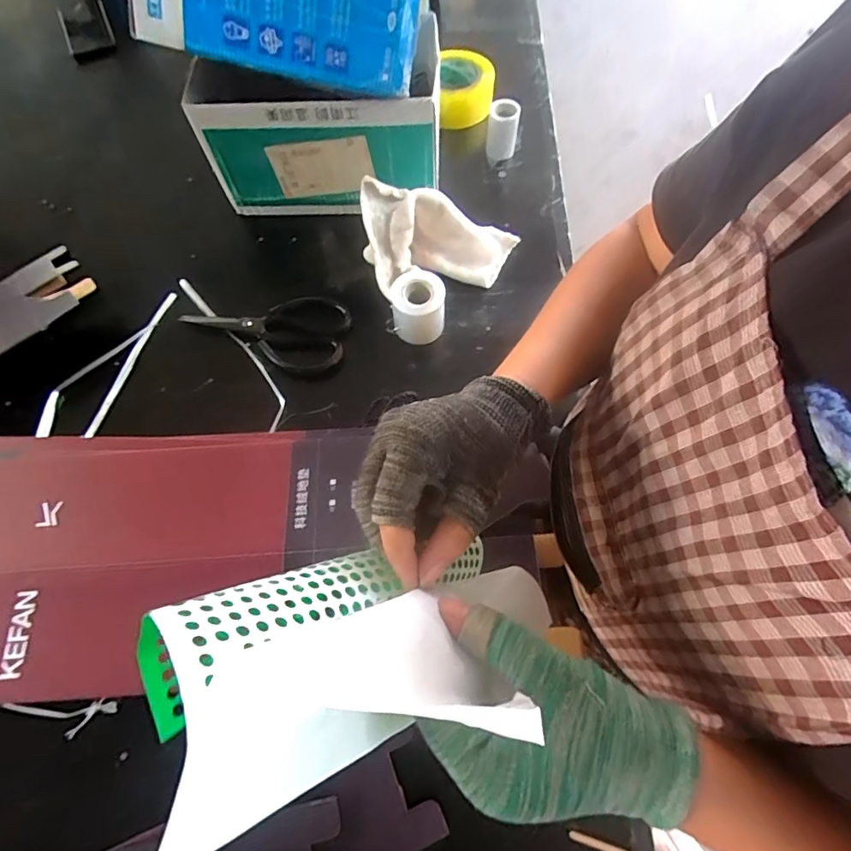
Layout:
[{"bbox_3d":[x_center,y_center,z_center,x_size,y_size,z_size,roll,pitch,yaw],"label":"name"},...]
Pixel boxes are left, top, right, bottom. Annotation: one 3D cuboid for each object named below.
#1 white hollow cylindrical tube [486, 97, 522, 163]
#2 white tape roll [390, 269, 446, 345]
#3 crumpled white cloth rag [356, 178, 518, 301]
[{"bbox_3d":[0.114,-0.433,0.727,0.045,0.068,0.051,5,66,4],"label":"white hollow cylindrical tube"},{"bbox_3d":[-0.009,-0.141,0.597,0.061,0.074,0.065,0,67,1],"label":"white tape roll"},{"bbox_3d":[0.024,-0.241,0.627,0.201,0.095,0.110,-5,65,-5],"label":"crumpled white cloth rag"}]

